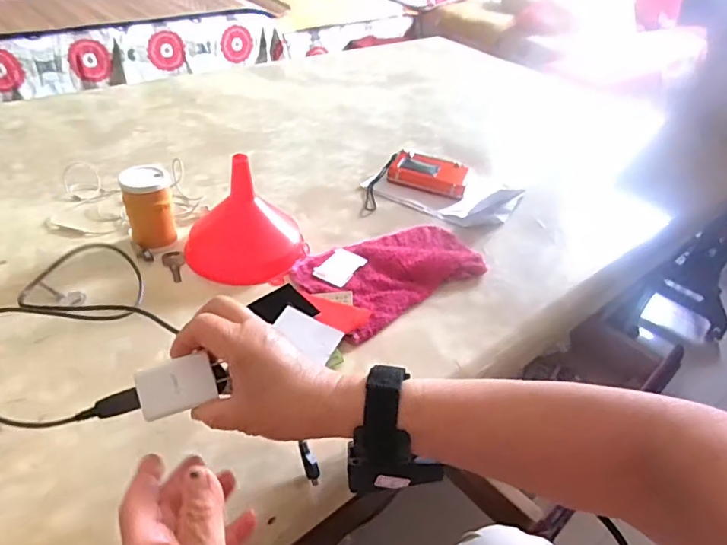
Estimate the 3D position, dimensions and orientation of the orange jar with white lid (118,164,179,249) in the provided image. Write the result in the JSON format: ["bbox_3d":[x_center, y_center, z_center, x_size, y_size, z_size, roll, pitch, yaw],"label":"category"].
[{"bbox_3d":[-0.242,-0.072,0.580,0.051,0.087,0.050,4,37,-3],"label":"orange jar with white lid"}]

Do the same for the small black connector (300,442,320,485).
[{"bbox_3d":[-0.041,0.147,0.392,0.009,0.007,0.033,-15,77,-27],"label":"small black connector"}]

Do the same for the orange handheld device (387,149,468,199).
[{"bbox_3d":[0.102,-0.153,0.774,0.115,0.025,0.074,17,38,13],"label":"orange handheld device"}]

